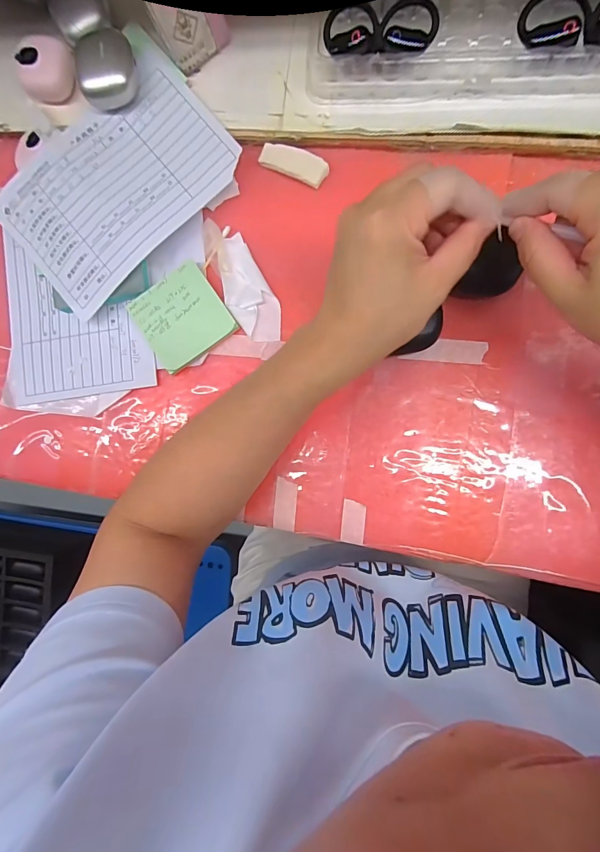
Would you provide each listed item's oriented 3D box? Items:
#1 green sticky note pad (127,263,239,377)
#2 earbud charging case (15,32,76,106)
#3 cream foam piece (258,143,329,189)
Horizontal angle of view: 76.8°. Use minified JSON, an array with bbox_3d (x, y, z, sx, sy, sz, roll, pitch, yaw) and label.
[{"bbox_3d":[-0.107,-0.100,0.346,0.075,0.011,0.076,-35,85,6],"label":"green sticky note pad"},{"bbox_3d":[-0.230,-0.324,0.345,0.050,0.021,0.045,18,92,7],"label":"earbud charging case"},{"bbox_3d":[-0.005,-0.235,0.337,0.062,0.005,0.024,28,93,7],"label":"cream foam piece"}]

